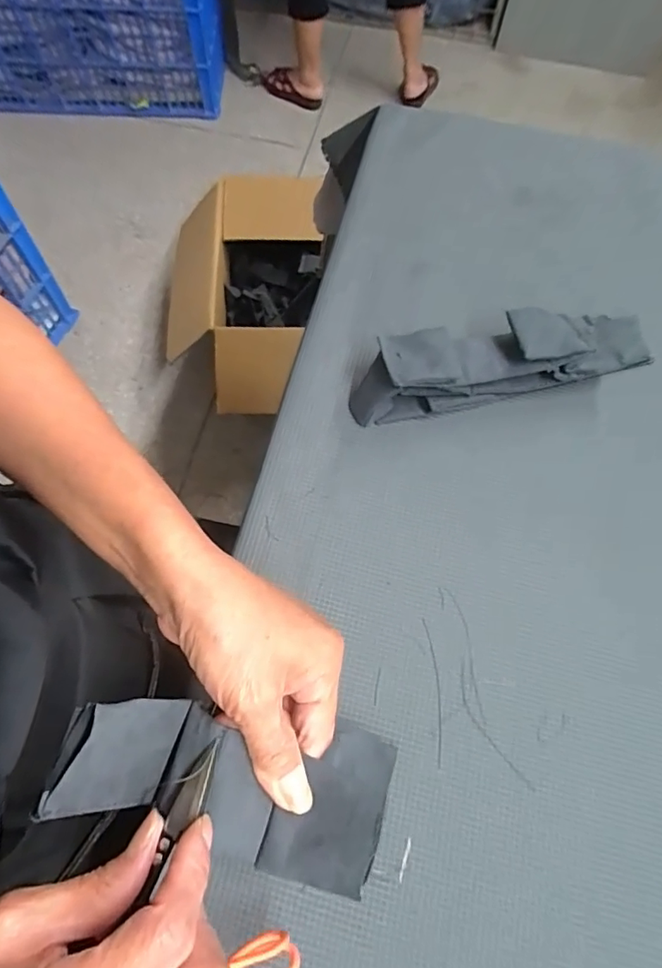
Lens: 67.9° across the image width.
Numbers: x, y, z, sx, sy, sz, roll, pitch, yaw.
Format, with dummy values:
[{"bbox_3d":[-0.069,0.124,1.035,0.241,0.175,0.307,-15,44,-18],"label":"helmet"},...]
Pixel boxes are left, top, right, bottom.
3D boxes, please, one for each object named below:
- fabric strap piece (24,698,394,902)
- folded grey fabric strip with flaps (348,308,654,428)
[{"bbox_3d":[-0.041,0.120,0.201,0.127,0.039,0.056,20,67,-9],"label":"fabric strap piece"},{"bbox_3d":[0.123,-0.091,0.359,0.218,0.042,0.052,-9,67,-6],"label":"folded grey fabric strip with flaps"}]

